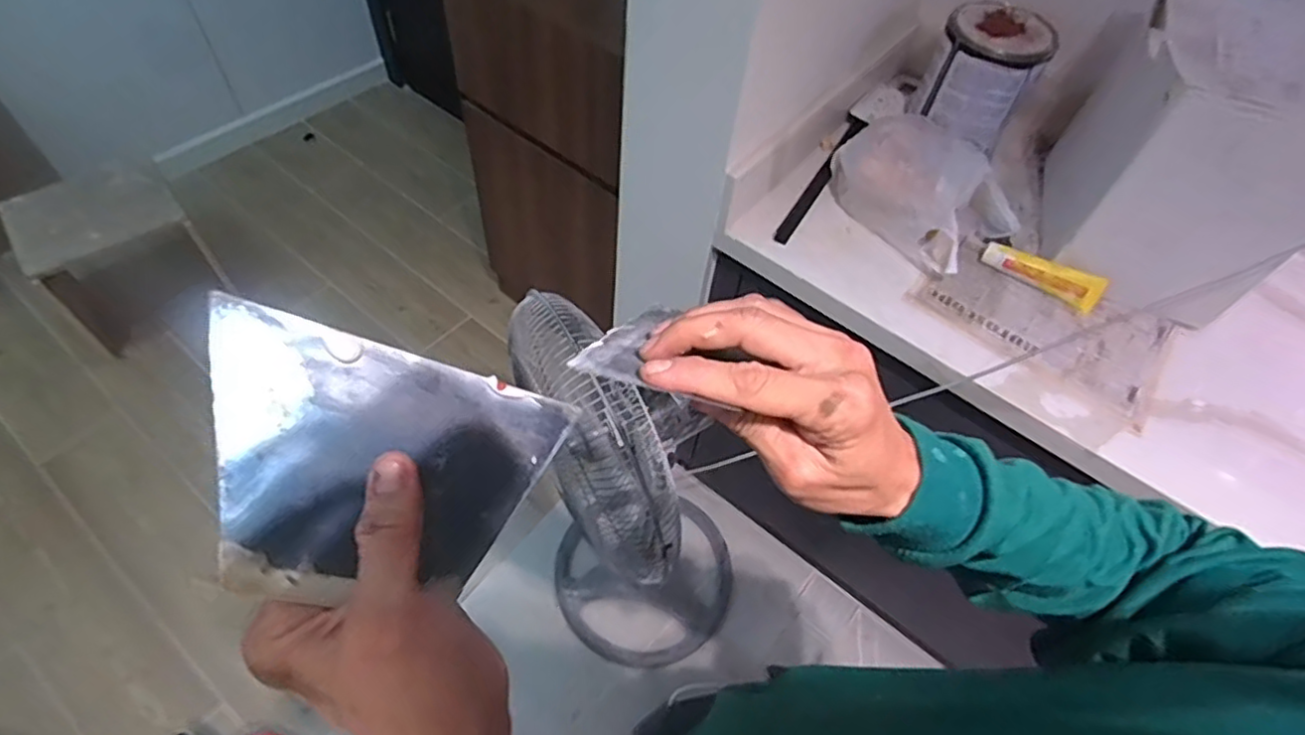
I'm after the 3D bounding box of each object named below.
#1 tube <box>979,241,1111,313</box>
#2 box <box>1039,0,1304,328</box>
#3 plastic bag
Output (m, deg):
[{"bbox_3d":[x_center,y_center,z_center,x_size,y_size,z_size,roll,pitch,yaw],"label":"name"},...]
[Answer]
[{"bbox_3d":[0.562,-0.135,0.936,0.164,0.033,0.039,28,57,14],"label":"tube"},{"bbox_3d":[0.741,-0.302,0.895,0.271,0.291,0.313,25,57,12],"label":"box"},{"bbox_3d":[0.414,-0.265,0.990,0.189,0.099,0.256,-31,63,-24],"label":"plastic bag"}]

